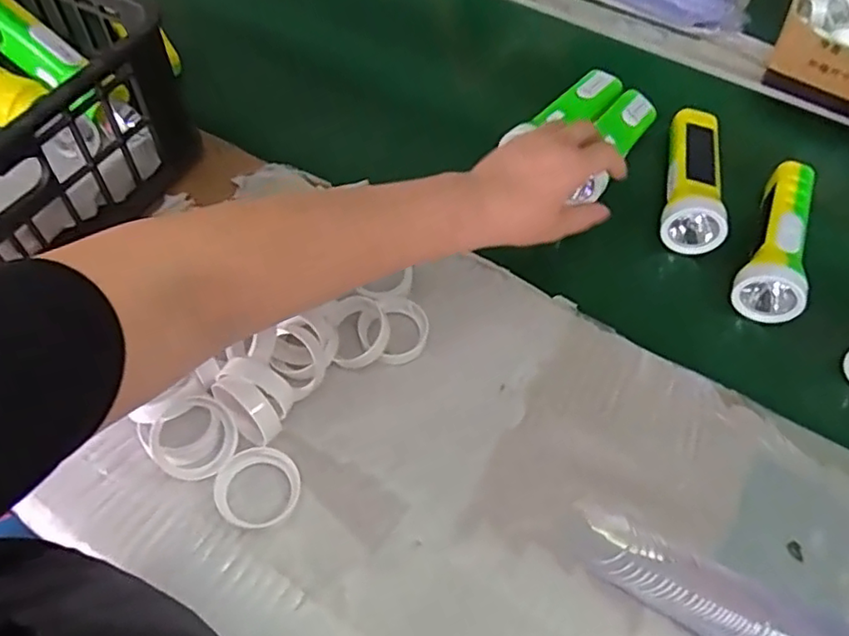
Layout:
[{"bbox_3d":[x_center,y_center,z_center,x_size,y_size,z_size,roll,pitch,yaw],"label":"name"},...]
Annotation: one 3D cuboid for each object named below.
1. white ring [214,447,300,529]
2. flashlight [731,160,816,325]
[{"bbox_3d":[-0.111,0.113,0.412,0.052,0.016,0.052,1,57,-2],"label":"white ring"},{"bbox_3d":[0.306,-0.068,0.526,0.050,0.041,0.152,25,60,13],"label":"flashlight"}]

